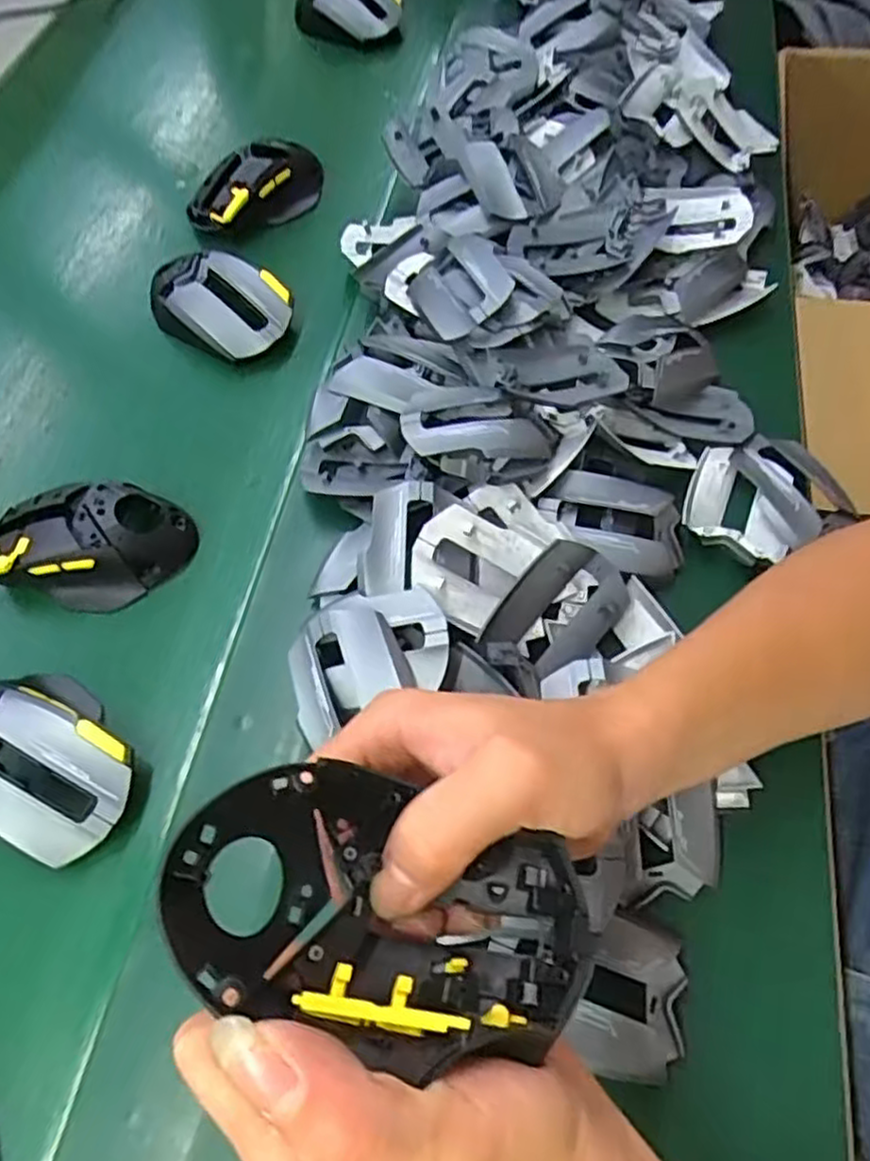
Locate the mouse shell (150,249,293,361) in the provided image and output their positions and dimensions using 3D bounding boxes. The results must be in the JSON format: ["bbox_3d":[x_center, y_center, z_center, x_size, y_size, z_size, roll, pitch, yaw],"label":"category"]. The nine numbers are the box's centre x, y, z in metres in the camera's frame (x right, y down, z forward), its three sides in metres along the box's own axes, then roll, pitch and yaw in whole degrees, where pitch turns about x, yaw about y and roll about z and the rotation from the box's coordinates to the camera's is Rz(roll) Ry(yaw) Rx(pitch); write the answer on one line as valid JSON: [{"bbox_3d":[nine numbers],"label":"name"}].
[{"bbox_3d":[-0.147,-0.187,0.501,0.100,0.040,0.069,33,68,19],"label":"mouse shell"}]

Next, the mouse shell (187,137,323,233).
[{"bbox_3d":[-0.140,-0.306,0.570,0.106,0.036,0.060,-26,63,-11],"label":"mouse shell"}]

